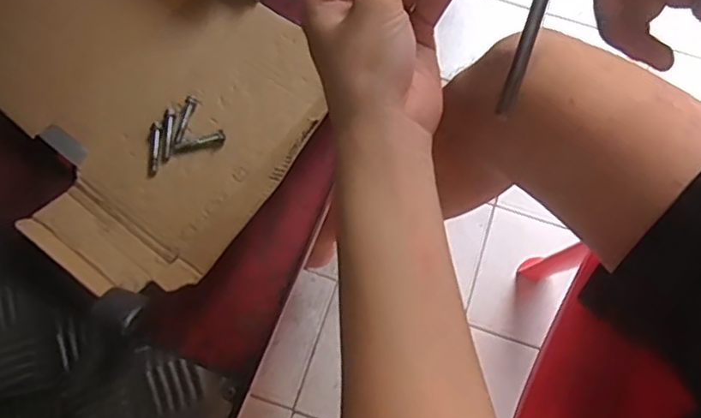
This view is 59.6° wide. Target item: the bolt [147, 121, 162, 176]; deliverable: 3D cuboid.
[{"bbox_3d":[-0.156,-0.048,0.485,0.010,0.004,0.047,0,70,-3],"label":"bolt"}]

